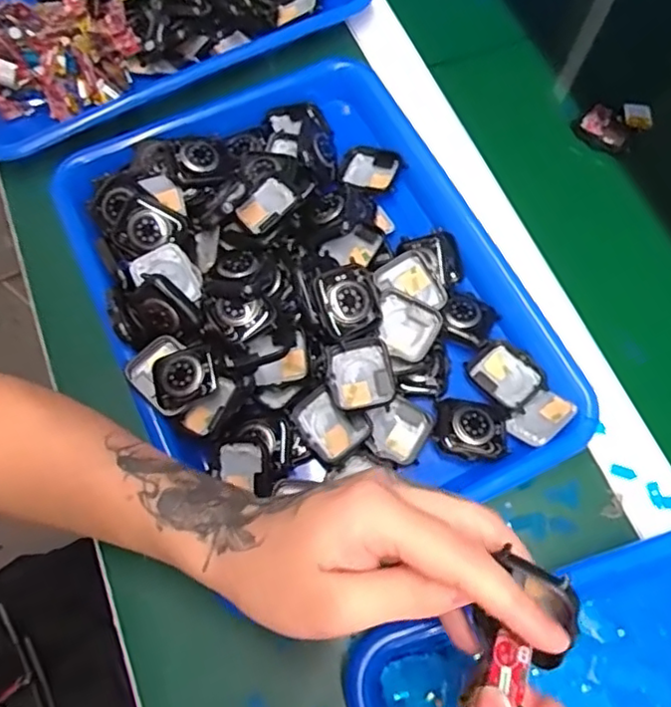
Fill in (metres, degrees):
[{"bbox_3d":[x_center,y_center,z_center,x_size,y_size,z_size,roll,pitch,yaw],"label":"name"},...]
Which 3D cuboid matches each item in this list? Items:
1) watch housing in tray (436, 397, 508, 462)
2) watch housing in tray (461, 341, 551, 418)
[{"bbox_3d":[0.083,0.046,0.372,0.042,0.011,0.037,4,69,2],"label":"watch housing in tray"},{"bbox_3d":[0.112,0.014,0.398,0.036,0.009,0.046,-39,73,-14],"label":"watch housing in tray"}]

